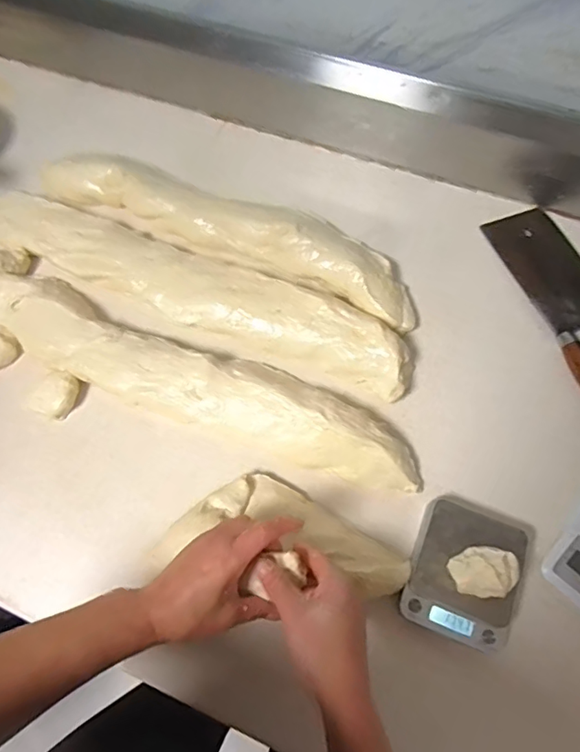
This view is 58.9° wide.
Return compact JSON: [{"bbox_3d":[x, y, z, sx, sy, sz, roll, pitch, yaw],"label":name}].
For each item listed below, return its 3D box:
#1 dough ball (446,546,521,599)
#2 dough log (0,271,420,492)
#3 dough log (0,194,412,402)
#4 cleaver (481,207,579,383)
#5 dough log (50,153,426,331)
[{"bbox_3d":[0.191,0.193,0.506,0.061,0.048,0.044,-14,68,-2],"label":"dough ball"},{"bbox_3d":[-0.161,-0.013,0.630,0.674,0.054,0.115,23,73,10],"label":"dough log"},{"bbox_3d":[-0.139,-0.120,0.669,0.626,0.049,0.109,21,71,11],"label":"dough log"},{"bbox_3d":[0.361,-0.101,0.654,0.101,0.030,0.292,-18,71,-4],"label":"cleaver"},{"bbox_3d":[-0.086,-0.213,0.704,0.567,0.051,0.112,23,71,12],"label":"dough log"}]

